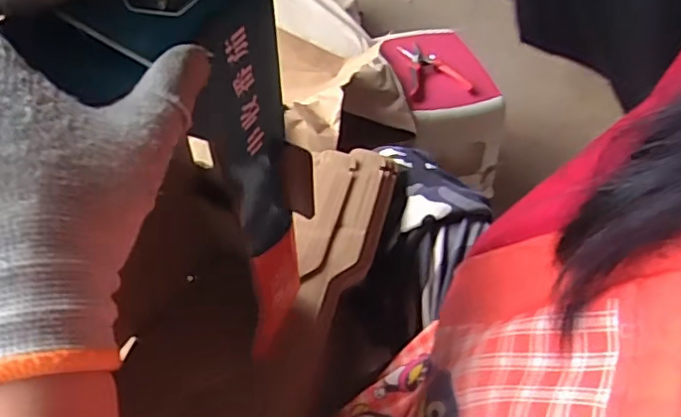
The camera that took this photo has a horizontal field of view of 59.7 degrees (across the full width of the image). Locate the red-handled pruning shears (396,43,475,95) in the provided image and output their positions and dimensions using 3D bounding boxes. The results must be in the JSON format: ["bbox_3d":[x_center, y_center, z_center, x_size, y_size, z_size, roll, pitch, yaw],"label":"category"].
[{"bbox_3d":[0.188,-0.281,1.186,0.123,0.019,0.165,-5,50,-8],"label":"red-handled pruning shears"}]

